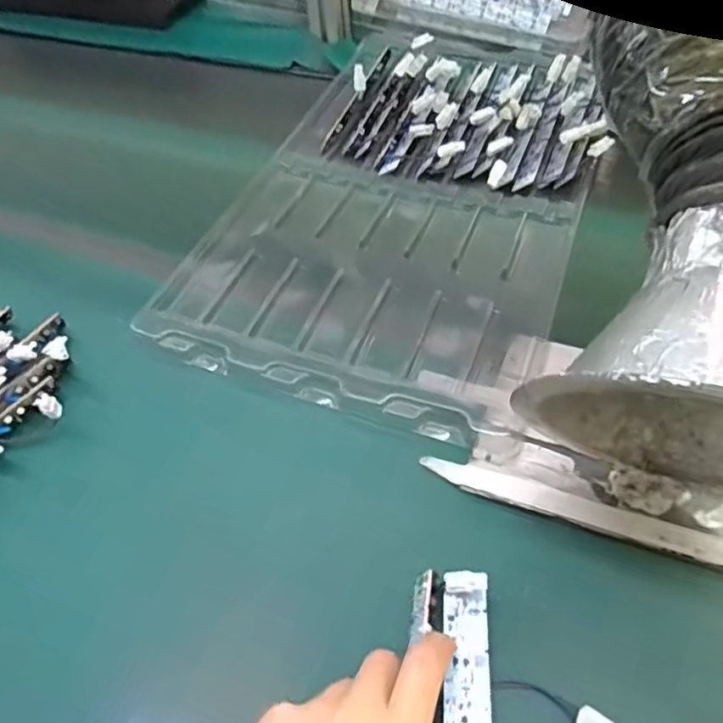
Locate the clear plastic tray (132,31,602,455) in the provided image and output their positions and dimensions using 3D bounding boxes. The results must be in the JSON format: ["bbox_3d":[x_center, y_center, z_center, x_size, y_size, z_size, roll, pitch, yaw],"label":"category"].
[{"bbox_3d":[0.054,-0.186,0.586,0.317,0.043,0.545,15,55,17],"label":"clear plastic tray"}]

